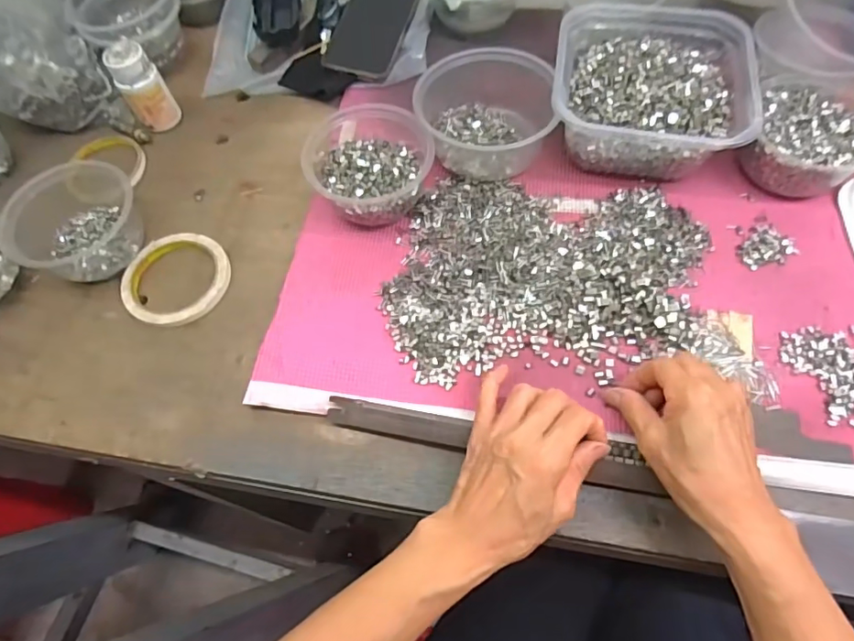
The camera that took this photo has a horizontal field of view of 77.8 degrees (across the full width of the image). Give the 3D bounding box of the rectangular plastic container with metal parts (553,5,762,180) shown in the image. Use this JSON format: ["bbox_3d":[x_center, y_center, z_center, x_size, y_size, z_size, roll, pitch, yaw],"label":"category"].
[{"bbox_3d":[0.208,-0.222,0.511,0.171,0.072,0.173,8,65,8],"label":"rectangular plastic container with metal parts"}]

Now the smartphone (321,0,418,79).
[{"bbox_3d":[-0.062,-0.349,0.625,0.083,0.014,0.168,13,66,10],"label":"smartphone"}]

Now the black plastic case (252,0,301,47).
[{"bbox_3d":[-0.178,-0.375,0.635,0.054,0.033,0.101,-5,64,1],"label":"black plastic case"}]

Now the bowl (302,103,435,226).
[{"bbox_3d":[-0.052,-0.143,0.495,0.100,0.065,0.106,-1,64,3],"label":"bowl"}]

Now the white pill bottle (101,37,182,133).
[{"bbox_3d":[-0.304,-0.249,0.567,0.042,0.081,0.041,-35,67,-12],"label":"white pill bottle"}]

